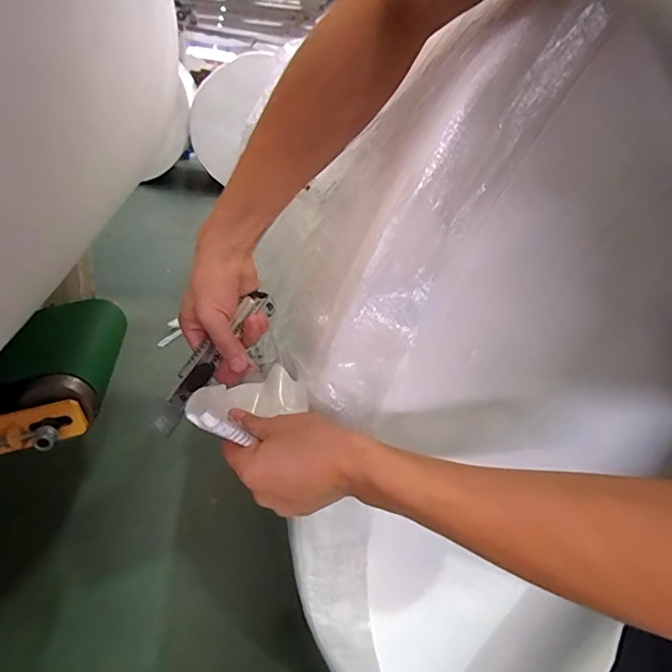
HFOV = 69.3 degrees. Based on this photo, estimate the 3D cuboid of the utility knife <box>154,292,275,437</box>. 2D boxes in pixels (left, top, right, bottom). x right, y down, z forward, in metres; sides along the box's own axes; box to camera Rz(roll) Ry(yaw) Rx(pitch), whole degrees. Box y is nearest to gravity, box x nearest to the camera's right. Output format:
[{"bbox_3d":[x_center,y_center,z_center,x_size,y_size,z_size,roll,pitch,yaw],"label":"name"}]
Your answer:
[{"bbox_3d":[-0.114,0.019,0.465,0.021,0.032,0.165,20,57,24],"label":"utility knife"}]

